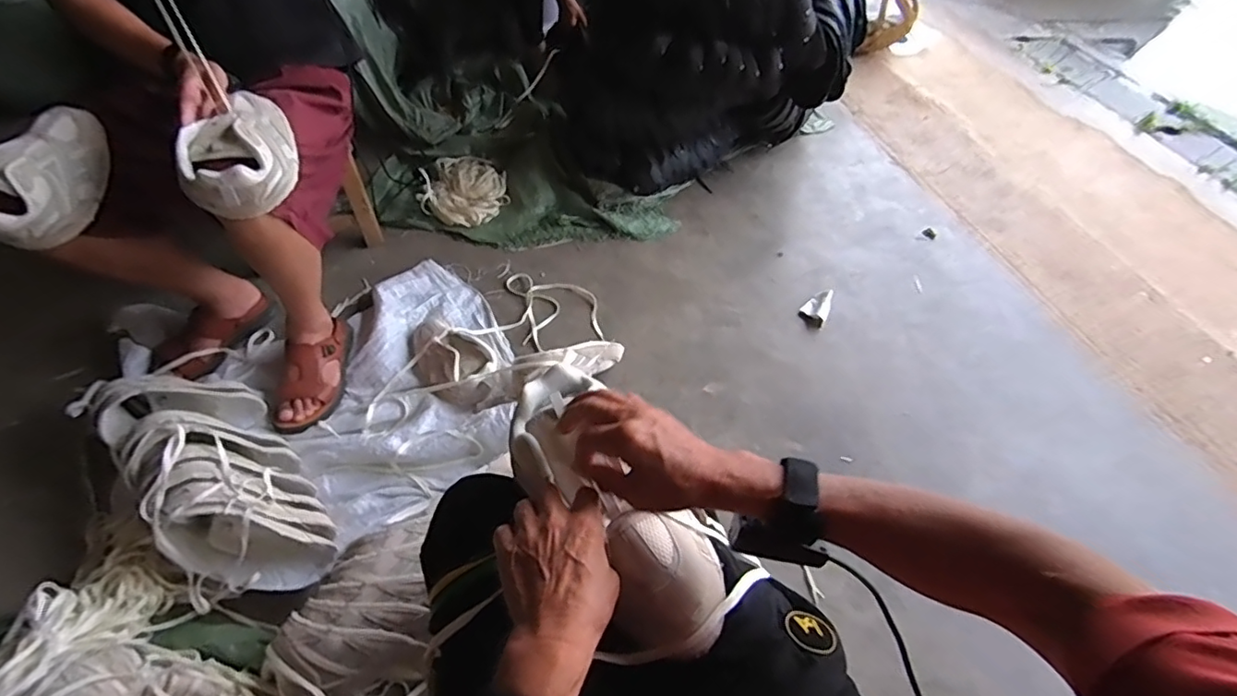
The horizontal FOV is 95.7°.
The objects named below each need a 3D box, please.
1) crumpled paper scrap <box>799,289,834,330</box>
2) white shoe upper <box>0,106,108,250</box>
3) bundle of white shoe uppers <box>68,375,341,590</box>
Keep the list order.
[{"bbox_3d":[0.533,-0.112,1.512,0.073,0.034,0.131,23,55,13],"label":"crumpled paper scrap"},{"bbox_3d":[-0.893,-0.264,0.876,0.125,0.107,0.278,11,53,4],"label":"white shoe upper"},{"bbox_3d":[-0.755,0.215,1.042,0.600,0.165,0.250,35,58,21],"label":"bundle of white shoe uppers"}]

